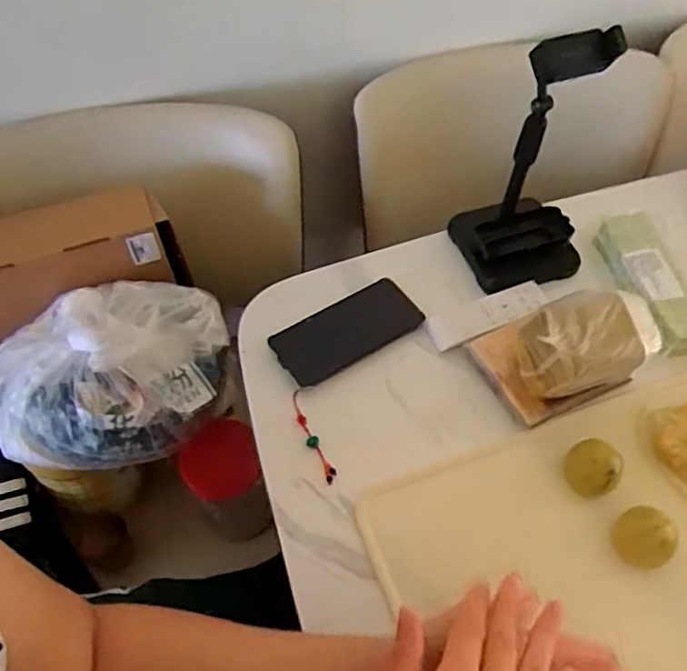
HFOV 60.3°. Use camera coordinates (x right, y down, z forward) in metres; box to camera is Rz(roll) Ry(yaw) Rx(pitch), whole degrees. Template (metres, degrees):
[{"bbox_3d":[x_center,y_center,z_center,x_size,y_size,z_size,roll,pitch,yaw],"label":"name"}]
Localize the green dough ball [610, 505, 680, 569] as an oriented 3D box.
[{"bbox_3d":[0.255,0.173,0.504,0.042,0.041,0.046,0,55,0],"label":"green dough ball"}]

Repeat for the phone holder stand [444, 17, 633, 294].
[{"bbox_3d":[0.202,-0.173,0.609,0.126,0.239,0.114,-13,56,-9],"label":"phone holder stand"}]

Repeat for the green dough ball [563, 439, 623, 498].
[{"bbox_3d":[0.228,0.120,0.539,0.047,0.038,0.054,23,58,15],"label":"green dough ball"}]

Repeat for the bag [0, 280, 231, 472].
[{"bbox_3d":[-0.251,0.036,0.619,0.261,0.180,0.167,-38,64,-23],"label":"bag"}]

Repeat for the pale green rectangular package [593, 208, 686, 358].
[{"bbox_3d":[0.347,-0.062,0.665,0.066,0.039,0.175,-10,56,-7],"label":"pale green rectangular package"}]

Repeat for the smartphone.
[{"bbox_3d":[0.004,-0.006,0.636,0.157,0.009,0.072,-29,60,-19],"label":"smartphone"}]

